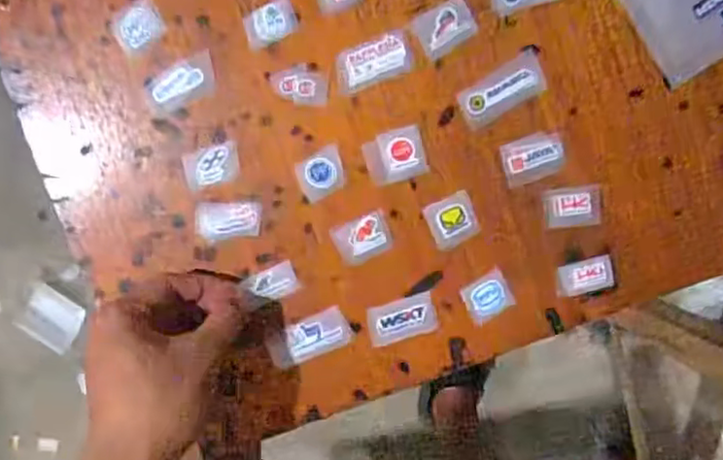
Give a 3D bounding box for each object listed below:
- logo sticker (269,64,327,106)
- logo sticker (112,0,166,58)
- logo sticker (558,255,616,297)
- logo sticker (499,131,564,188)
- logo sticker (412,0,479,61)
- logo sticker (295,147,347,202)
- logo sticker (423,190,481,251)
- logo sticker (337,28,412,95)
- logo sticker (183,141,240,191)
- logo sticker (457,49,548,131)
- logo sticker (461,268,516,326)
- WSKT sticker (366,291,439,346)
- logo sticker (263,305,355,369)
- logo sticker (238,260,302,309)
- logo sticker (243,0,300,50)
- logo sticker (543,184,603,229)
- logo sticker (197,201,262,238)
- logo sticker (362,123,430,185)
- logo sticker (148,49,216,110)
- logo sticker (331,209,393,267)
[{"bbox_3d":[-0.041,-0.097,0.439,0.037,0.004,0.025,3,95,-2],"label":"logo sticker"},{"bbox_3d":[-0.147,-0.135,0.435,0.032,0.004,0.032,-29,88,-6],"label":"logo sticker"},{"bbox_3d":[0.156,0.032,0.454,0.039,0.004,0.022,-12,96,-1],"label":"logo sticker"},{"bbox_3d":[0.117,-0.049,0.448,0.041,0.004,0.030,-19,96,0],"label":"logo sticker"},{"bbox_3d":[0.057,-0.135,0.439,0.039,0.004,0.028,-32,96,1],"label":"logo sticker"},{"bbox_3d":[-0.026,-0.038,0.444,0.032,0.004,0.028,-29,96,1],"label":"logo sticker"},{"bbox_3d":[0.063,-0.006,0.448,0.033,0.004,0.032,-24,96,0],"label":"logo sticker"},{"bbox_3d":[0.008,-0.112,0.439,0.054,0.004,0.028,-21,96,0],"label":"logo sticker"},{"bbox_3d":[-0.100,-0.043,0.442,0.037,0.004,0.027,-14,96,-1],"label":"logo sticker"},{"bbox_3d":[0.096,-0.094,0.446,0.060,0.004,0.029,-32,96,1],"label":"logo sticker"},{"bbox_3d":[0.088,0.046,0.453,0.032,0.004,0.029,-30,96,1],"label":"logo sticker"},{"bbox_3d":[0.028,0.062,0.452,0.046,0.004,0.028,-16,96,0],"label":"WSKT sticker"},{"bbox_3d":[-0.035,0.074,0.452,0.057,0.004,0.025,-23,94,-5],"label":"logo sticker"},{"bbox_3d":[-0.060,0.036,0.446,0.033,0.005,0.021,-21,96,0],"label":"logo sticker"},{"bbox_3d":[-0.060,-0.138,0.435,0.037,0.004,0.022,-28,96,1],"label":"logo sticker"},{"bbox_3d":[0.146,-0.015,0.452,0.039,0.004,0.026,-9,99,1],"label":"logo sticker"},{"bbox_3d":[-0.090,-0.007,0.444,0.043,0.004,0.024,0,95,-2],"label":"logo sticker"},{"bbox_3d":[0.023,-0.050,0.444,0.040,0.004,0.034,-16,96,0],"label":"logo sticker"},{"bbox_3d":[-0.119,-0.099,0.436,0.046,0.004,0.024,-22,96,0],"label":"logo sticker"},{"bbox_3d":[0.002,0.006,0.449,0.038,0.004,0.028,-21,96,0],"label":"logo sticker"}]

